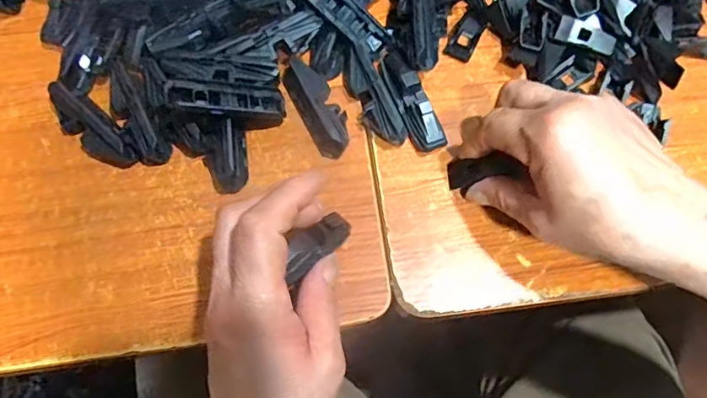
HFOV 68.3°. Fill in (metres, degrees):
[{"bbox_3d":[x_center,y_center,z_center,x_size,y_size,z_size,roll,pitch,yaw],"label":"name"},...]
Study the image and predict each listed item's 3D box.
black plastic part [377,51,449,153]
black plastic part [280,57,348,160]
[{"bbox_3d":[0.039,-0.067,0.344,0.021,0.021,0.073,-22,74,-9],"label":"black plastic part"},{"bbox_3d":[-0.023,-0.061,0.342,0.025,0.020,0.069,-26,75,-10],"label":"black plastic part"}]

